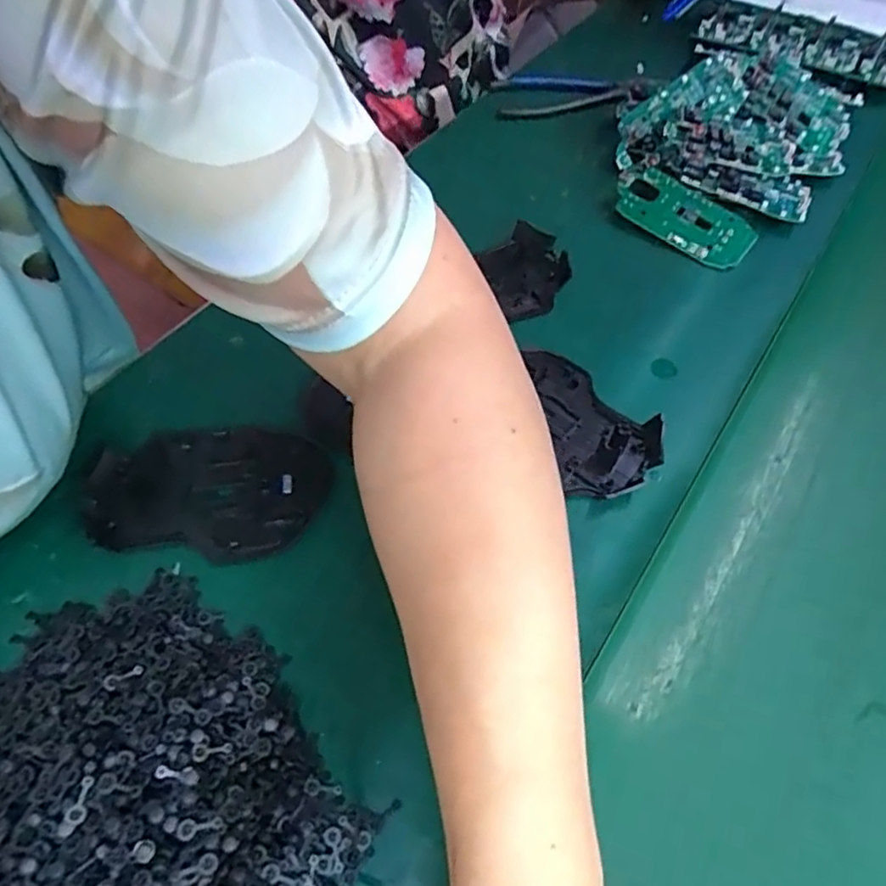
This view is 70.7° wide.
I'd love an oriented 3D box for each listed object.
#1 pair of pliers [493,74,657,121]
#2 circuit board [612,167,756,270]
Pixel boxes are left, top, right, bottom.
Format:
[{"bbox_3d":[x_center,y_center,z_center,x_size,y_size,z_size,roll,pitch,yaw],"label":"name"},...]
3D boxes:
[{"bbox_3d":[0.103,-0.284,0.515,0.133,0.022,0.055,11,56,21],"label":"pair of pliers"},{"bbox_3d":[0.162,-0.154,0.426,0.097,0.008,0.045,37,80,15],"label":"circuit board"}]

